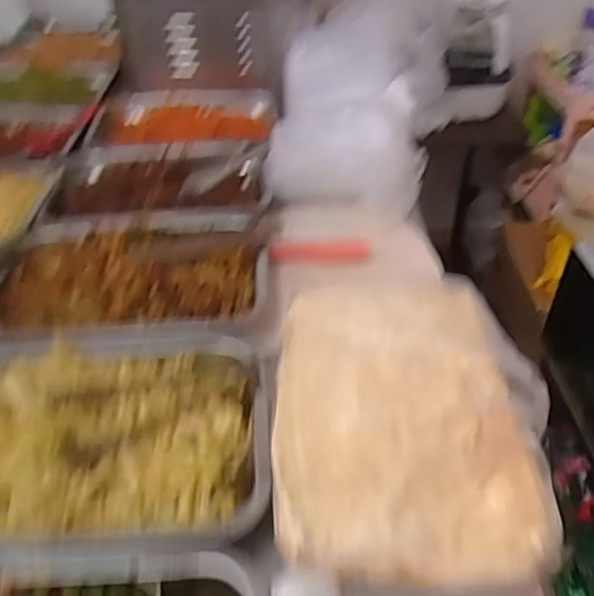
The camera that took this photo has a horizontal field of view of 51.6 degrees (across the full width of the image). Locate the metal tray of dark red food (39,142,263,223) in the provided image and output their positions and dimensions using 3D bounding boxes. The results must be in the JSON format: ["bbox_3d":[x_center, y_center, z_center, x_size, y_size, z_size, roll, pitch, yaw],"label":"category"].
[{"bbox_3d":[-0.189,-0.152,0.855,0.298,0.066,0.220,-4,39,-5],"label":"metal tray of dark red food"}]

